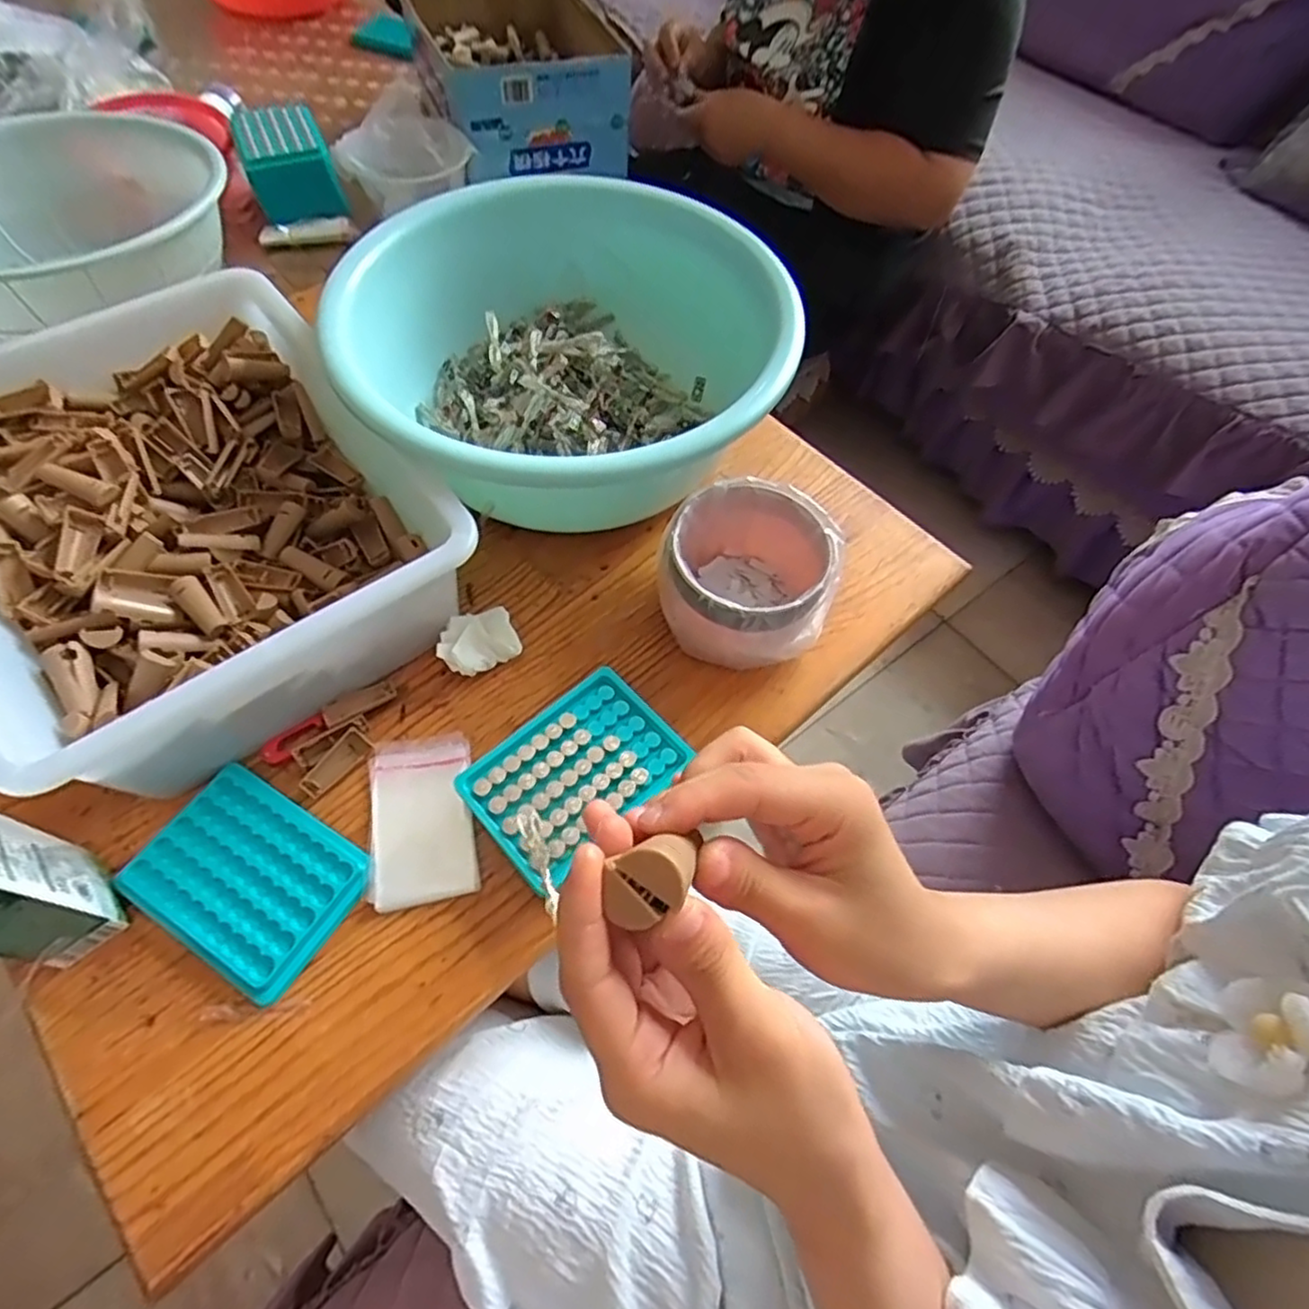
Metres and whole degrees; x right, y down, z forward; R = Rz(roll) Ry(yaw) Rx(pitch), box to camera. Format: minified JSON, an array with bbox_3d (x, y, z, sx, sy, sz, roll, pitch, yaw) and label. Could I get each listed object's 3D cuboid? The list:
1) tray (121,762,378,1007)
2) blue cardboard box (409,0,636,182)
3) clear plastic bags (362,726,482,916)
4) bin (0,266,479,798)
[{"bbox_3d":[-0.251,0.137,0.423,0.127,0.012,0.094,29,62,13],"label":"tray"},{"bbox_3d":[-0.173,-0.752,0.894,0.227,0.120,0.319,-14,61,-12],"label":"blue cardboard box"},{"bbox_3d":[-0.154,0.107,0.454,0.066,0.007,0.112,-8,60,-9],"label":"clear plastic bags"},{"bbox_3d":[-0.339,-0.102,0.500,0.281,0.104,0.369,-34,67,-21],"label":"bin"}]

